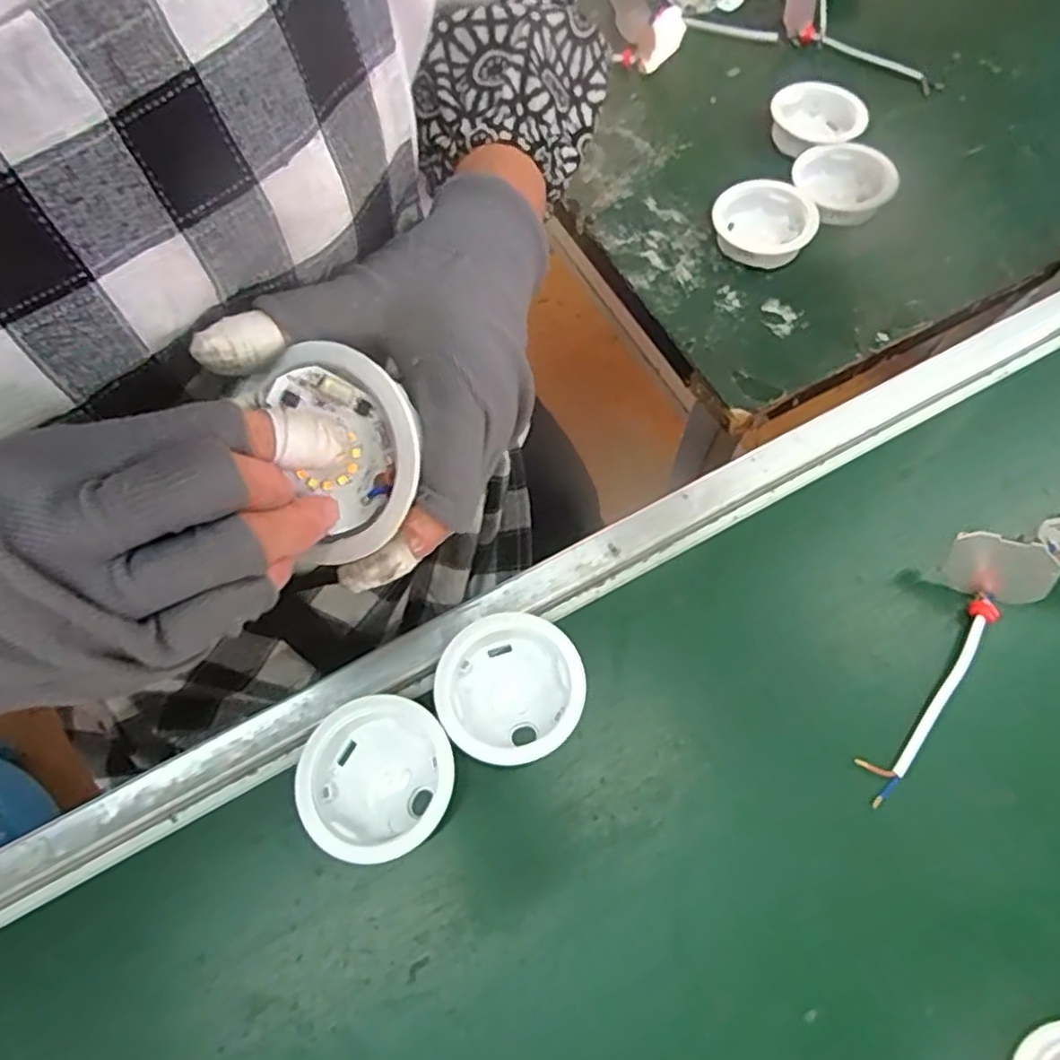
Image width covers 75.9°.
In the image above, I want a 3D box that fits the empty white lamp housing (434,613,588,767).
[{"bbox_3d":[-0.010,0.080,0.343,0.071,0.024,0.071,-5,67,-2],"label":"empty white lamp housing"}]

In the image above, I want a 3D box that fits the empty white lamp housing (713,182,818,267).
[{"bbox_3d":[0.170,-0.224,0.501,0.064,0.028,0.068,-30,68,-14],"label":"empty white lamp housing"}]

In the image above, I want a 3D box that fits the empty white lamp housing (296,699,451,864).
[{"bbox_3d":[-0.073,0.119,0.327,0.071,0.027,0.069,0,67,0],"label":"empty white lamp housing"}]

